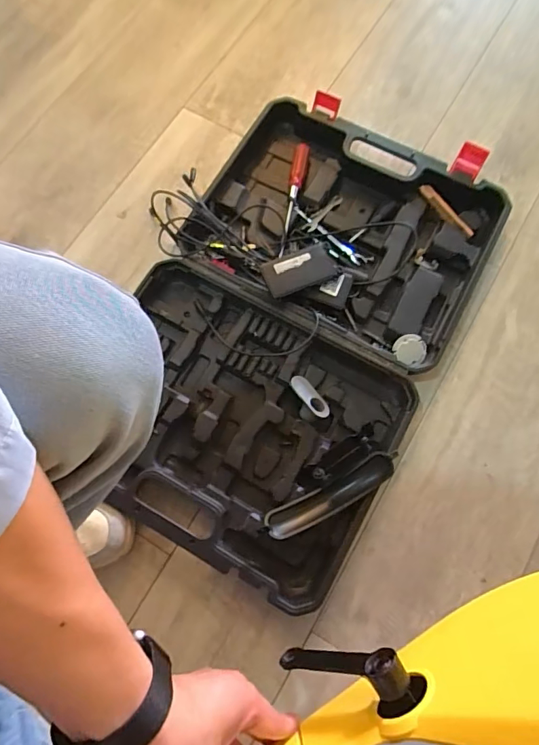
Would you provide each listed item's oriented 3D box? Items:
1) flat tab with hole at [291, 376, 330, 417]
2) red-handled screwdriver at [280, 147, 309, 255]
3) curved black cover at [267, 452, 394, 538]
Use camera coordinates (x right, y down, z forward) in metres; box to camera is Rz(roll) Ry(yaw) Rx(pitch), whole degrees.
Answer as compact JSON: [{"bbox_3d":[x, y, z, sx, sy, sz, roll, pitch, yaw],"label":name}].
[{"bbox_3d":[0.056,0.033,0.613,0.028,0.008,0.068,-31,77,-40],"label":"flat tab with hole"},{"bbox_3d":[0.035,-0.271,0.693,0.020,0.026,0.199,11,75,3],"label":"red-handled screwdriver"},{"bbox_3d":[0.075,0.157,0.564,0.172,0.051,0.040,-27,76,-7],"label":"curved black cover"}]

